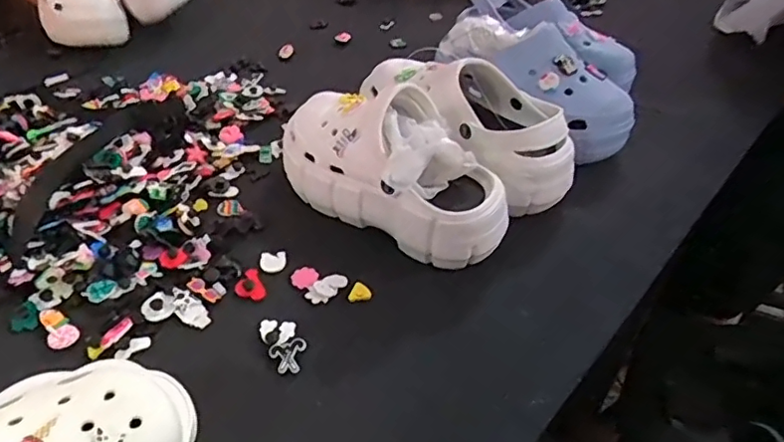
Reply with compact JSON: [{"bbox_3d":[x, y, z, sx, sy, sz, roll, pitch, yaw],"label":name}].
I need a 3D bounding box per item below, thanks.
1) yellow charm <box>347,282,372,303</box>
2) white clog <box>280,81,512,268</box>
[{"bbox_3d":[-0.029,0.065,0.514,0.021,0.011,0.014,-2,43,-4],"label":"yellow charm"},{"bbox_3d":[-0.005,-0.055,0.553,0.255,0.117,0.112,23,47,22],"label":"white clog"}]

